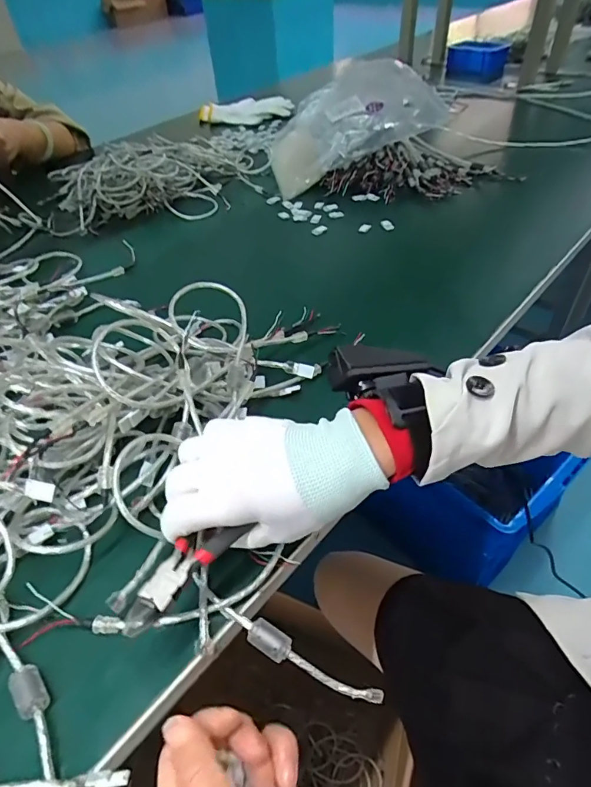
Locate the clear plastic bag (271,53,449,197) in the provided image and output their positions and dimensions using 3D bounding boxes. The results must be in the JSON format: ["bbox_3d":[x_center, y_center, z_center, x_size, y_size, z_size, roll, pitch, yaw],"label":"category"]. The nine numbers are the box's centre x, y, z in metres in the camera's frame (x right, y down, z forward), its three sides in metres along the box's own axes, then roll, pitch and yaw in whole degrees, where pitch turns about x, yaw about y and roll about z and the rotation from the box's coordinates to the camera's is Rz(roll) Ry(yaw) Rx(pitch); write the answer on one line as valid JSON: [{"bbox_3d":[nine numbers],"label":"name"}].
[{"bbox_3d":[0.098,-0.479,0.793,0.298,0.124,0.212,-15,47,-9],"label":"clear plastic bag"}]

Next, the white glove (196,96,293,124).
[{"bbox_3d":[-0.130,-0.682,1.094,0.236,0.028,0.108,6,47,10],"label":"white glove"}]

